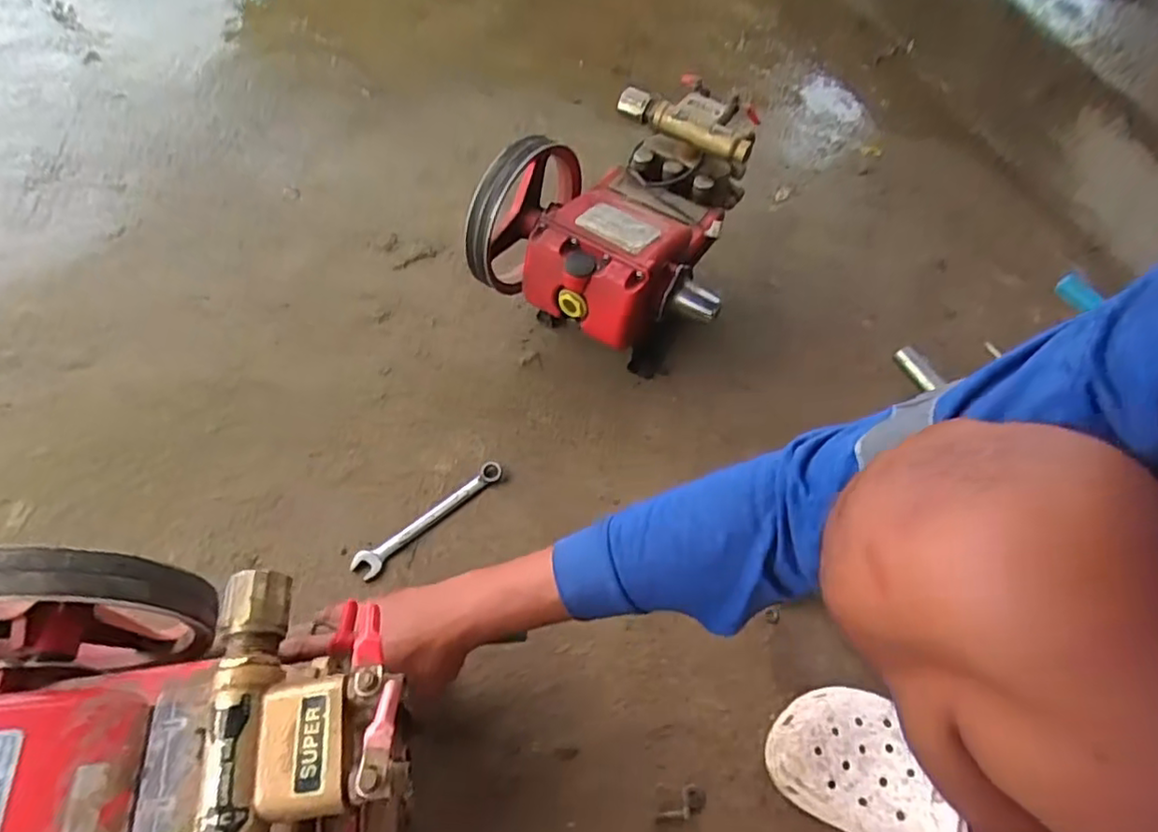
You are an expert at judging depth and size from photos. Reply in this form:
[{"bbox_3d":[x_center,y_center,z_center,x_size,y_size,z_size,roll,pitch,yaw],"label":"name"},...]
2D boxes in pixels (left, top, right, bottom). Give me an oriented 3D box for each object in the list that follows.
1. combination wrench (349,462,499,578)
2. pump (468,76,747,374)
[{"bbox_3d":[-0.154,0.103,0.690,0.177,0.011,0.027,-39,65,-22],"label":"combination wrench"},{"bbox_3d":[0.046,-0.218,0.782,0.264,0.195,0.303,22,57,9],"label":"pump"}]

